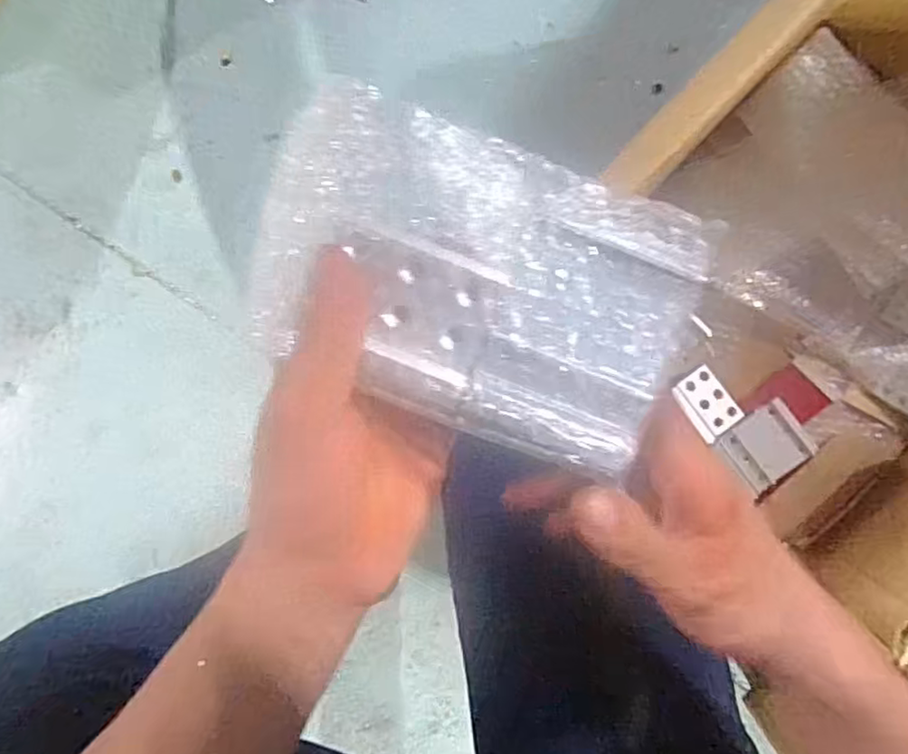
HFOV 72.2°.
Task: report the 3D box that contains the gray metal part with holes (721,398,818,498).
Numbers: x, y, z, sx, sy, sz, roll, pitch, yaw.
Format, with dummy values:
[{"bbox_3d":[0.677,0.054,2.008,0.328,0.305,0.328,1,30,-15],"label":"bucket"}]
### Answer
[{"bbox_3d":[0.332,0.073,0.655,0.077,0.019,0.069,-37,89,8],"label":"gray metal part with holes"}]

